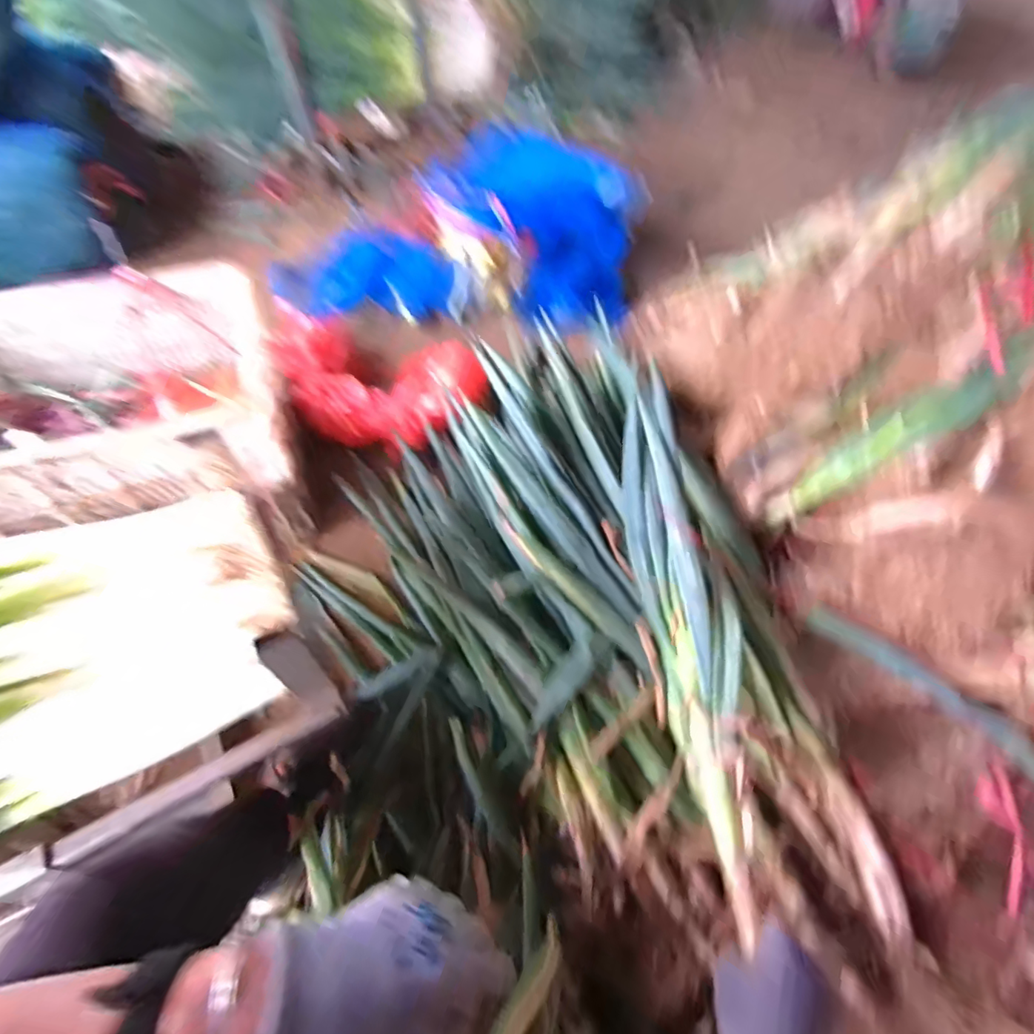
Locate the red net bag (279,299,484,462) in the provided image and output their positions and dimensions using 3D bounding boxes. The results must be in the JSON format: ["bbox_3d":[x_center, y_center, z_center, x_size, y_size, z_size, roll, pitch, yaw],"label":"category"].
[{"bbox_3d":[-0.303,-0.267,1.003,0.522,0.133,0.219,28,60,30],"label":"red net bag"}]

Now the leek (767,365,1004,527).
[{"bbox_3d":[0.461,-0.089,0.675,0.052,0.296,0.065,16,44,-47],"label":"leek"}]

